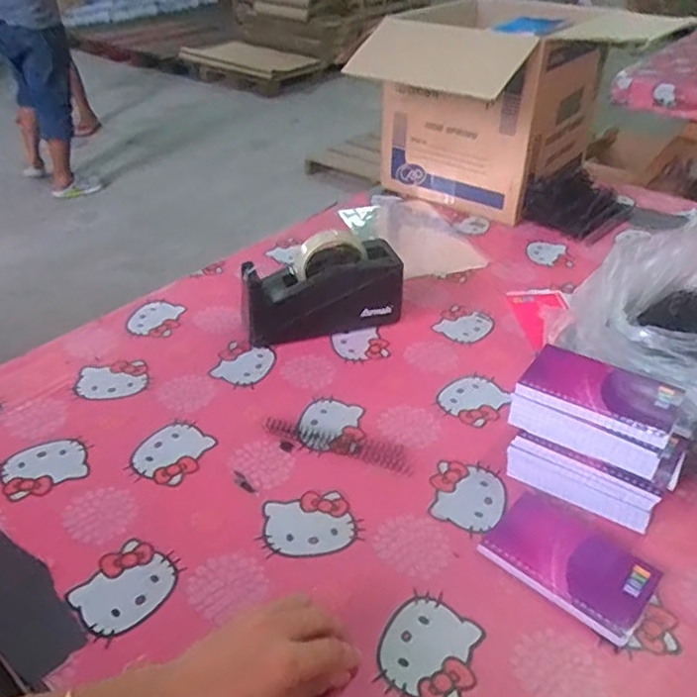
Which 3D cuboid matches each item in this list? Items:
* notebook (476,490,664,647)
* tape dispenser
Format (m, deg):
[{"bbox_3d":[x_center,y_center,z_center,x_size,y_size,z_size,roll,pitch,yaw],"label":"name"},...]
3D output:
[{"bbox_3d":[0.186,0.178,0.524,0.126,0.022,0.079,29,44,33],"label":"notebook"},{"bbox_3d":[-0.032,-0.074,0.788,0.199,0.112,0.083,-14,38,-20],"label":"tape dispenser"}]

